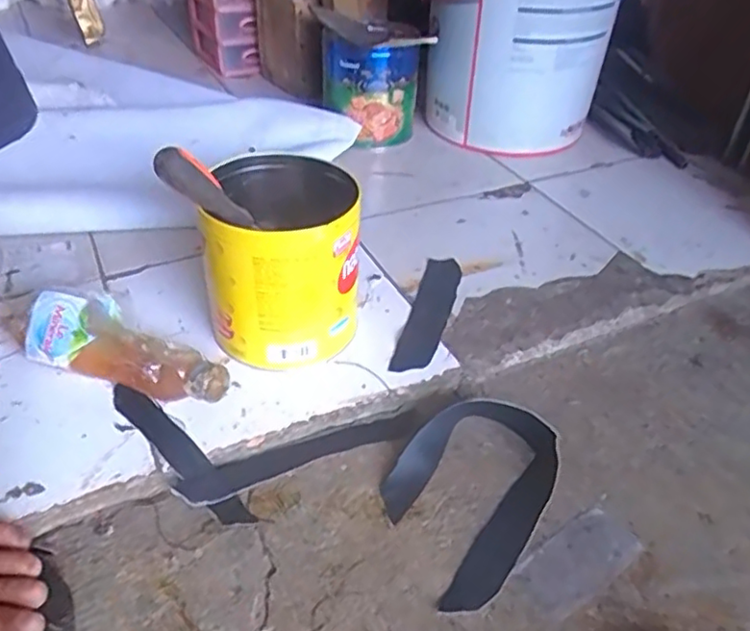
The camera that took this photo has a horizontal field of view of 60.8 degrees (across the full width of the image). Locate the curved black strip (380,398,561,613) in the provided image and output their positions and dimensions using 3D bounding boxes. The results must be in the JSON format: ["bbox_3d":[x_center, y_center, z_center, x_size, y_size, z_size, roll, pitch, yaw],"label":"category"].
[{"bbox_3d":[0.077,0.143,0.534,0.124,0.024,0.191,25,43,25],"label":"curved black strip"}]

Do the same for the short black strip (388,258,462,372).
[{"bbox_3d":[0.061,-0.005,0.706,0.042,0.006,0.209,11,39,10],"label":"short black strip"}]

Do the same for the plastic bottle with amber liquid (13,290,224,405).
[{"bbox_3d":[-0.227,0.032,0.597,0.210,0.064,0.071,14,39,14],"label":"plastic bottle with amber liquid"}]

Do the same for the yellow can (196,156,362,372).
[{"bbox_3d":[-0.091,-0.051,0.627,0.135,0.161,0.138,-3,38,-8],"label":"yellow can"}]

